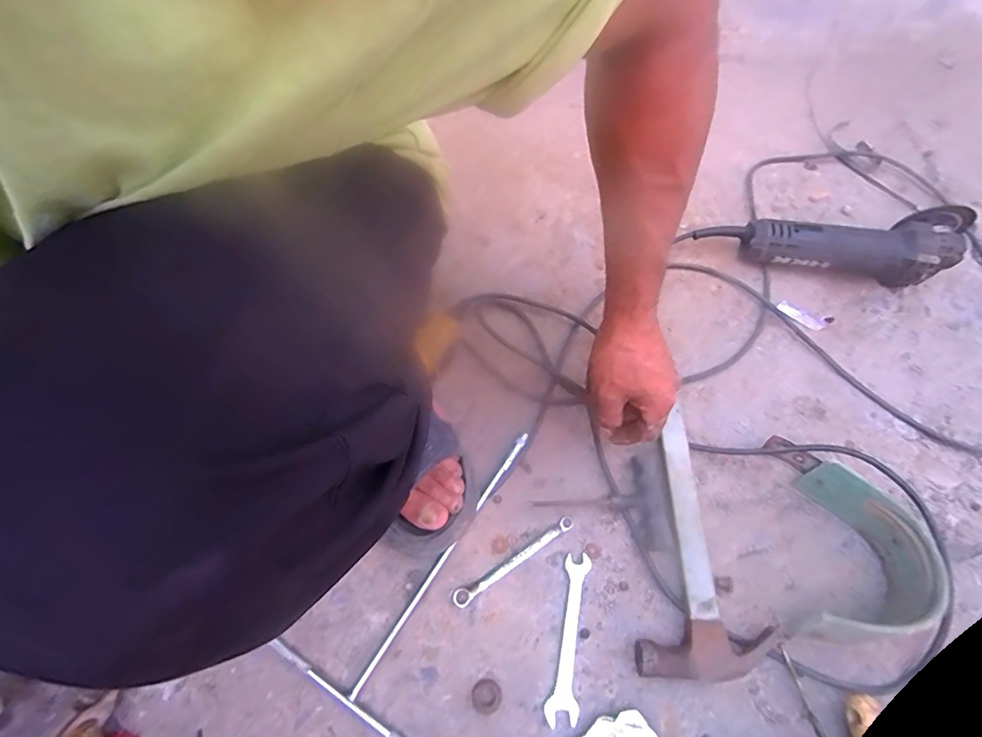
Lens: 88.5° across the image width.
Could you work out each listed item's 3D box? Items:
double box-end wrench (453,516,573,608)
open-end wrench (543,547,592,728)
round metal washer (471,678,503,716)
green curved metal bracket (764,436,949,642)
[{"bbox_3d":[0.023,0.186,0.491,0.137,0.010,0.015,-30,67,-18],"label":"double box-end wrench"},{"bbox_3d":[0.071,0.243,0.461,0.027,0.007,0.139,10,61,3],"label":"open-end wrench"},{"bbox_3d":[-0.004,0.287,0.440,0.026,0.004,0.026,1,61,-2],"label":"round metal washer"},{"bbox_3d":[0.338,0.157,0.486,0.130,0.069,0.186,2,61,-2],"label":"green curved metal bracket"}]

